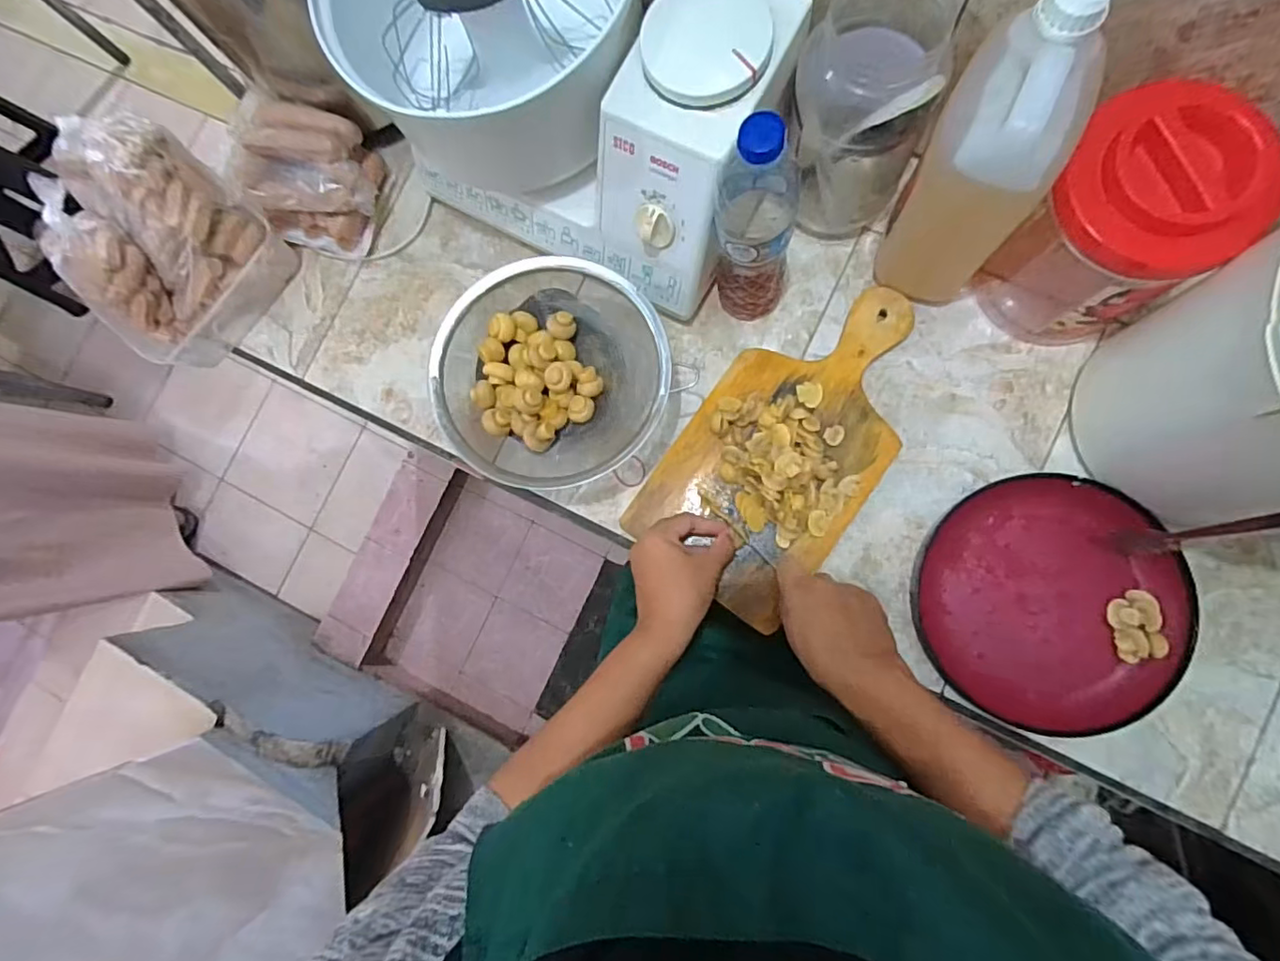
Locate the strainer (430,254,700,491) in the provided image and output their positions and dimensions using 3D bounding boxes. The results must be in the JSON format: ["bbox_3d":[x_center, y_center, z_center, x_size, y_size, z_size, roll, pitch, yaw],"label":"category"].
[{"bbox_3d":[-0.076,-0.094,0.578,0.212,0.108,0.190,-11,83,6],"label":"strainer"}]

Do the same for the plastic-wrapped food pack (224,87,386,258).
[{"bbox_3d":[-0.370,-0.335,0.649,0.144,0.094,0.118,16,86,8],"label":"plastic-wrapped food pack"}]

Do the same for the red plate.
[{"bbox_3d":[0.370,0.114,0.533,0.210,0.031,0.224,-1,84,7],"label":"red plate"}]

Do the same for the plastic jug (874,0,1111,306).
[{"bbox_3d":[0.276,-0.251,0.483,0.084,0.236,0.125,24,87,9],"label":"plastic jug"}]

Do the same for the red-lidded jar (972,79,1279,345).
[{"bbox_3d":[0.389,-0.201,0.488,0.139,0.185,0.112,41,90,9],"label":"red-lidded jar"}]

